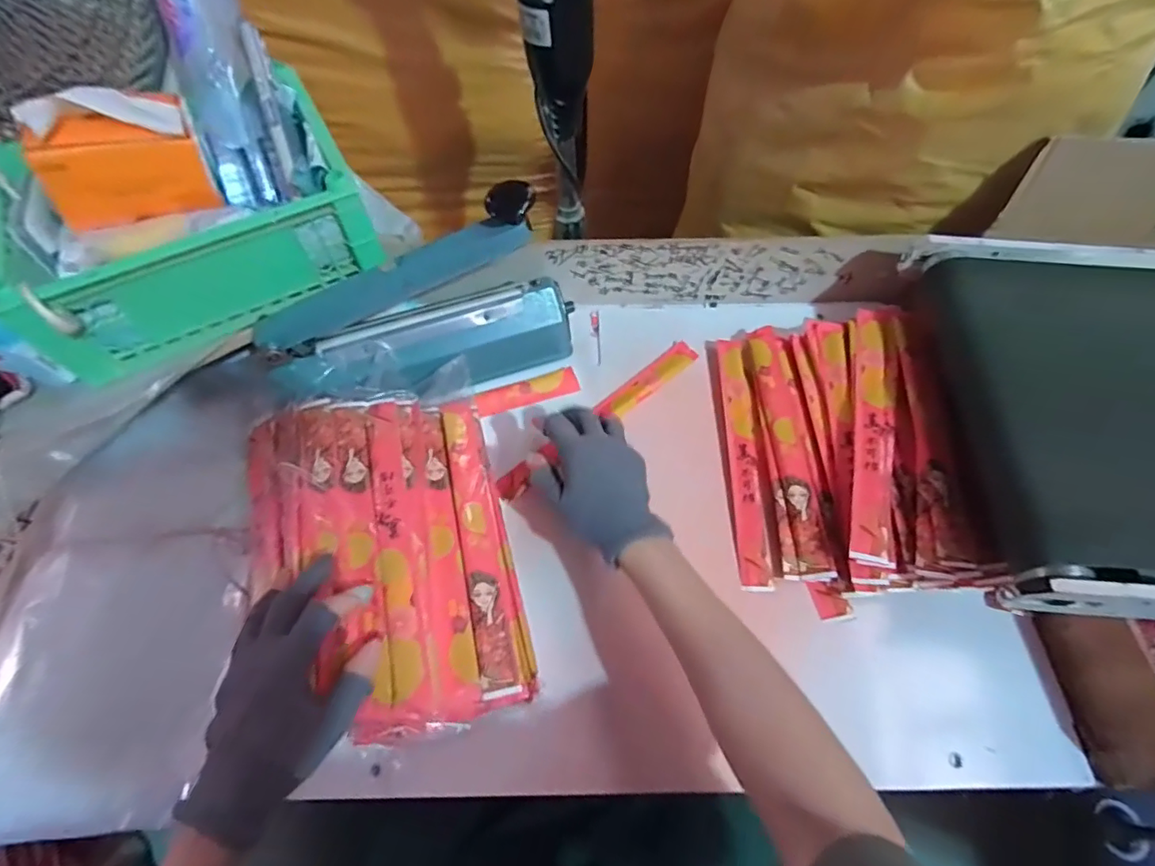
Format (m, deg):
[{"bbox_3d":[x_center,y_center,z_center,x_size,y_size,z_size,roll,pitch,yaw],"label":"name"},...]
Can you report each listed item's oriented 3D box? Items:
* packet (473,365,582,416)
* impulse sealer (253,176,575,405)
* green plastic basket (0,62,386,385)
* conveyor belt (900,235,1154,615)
[{"bbox_3d":[-0.054,-0.045,0.585,0.113,0.007,0.028,-17,73,-19],"label":"packet"},{"bbox_3d":[-0.147,-0.106,0.518,0.293,0.162,0.090,-16,62,-9],"label":"impulse sealer"},{"bbox_3d":[-0.346,-0.184,0.496,0.283,0.104,0.199,-25,64,-14],"label":"green plastic basket"},{"bbox_3d":[0.680,-0.014,0.464,0.739,0.144,0.350,4,61,1],"label":"conveyor belt"}]

